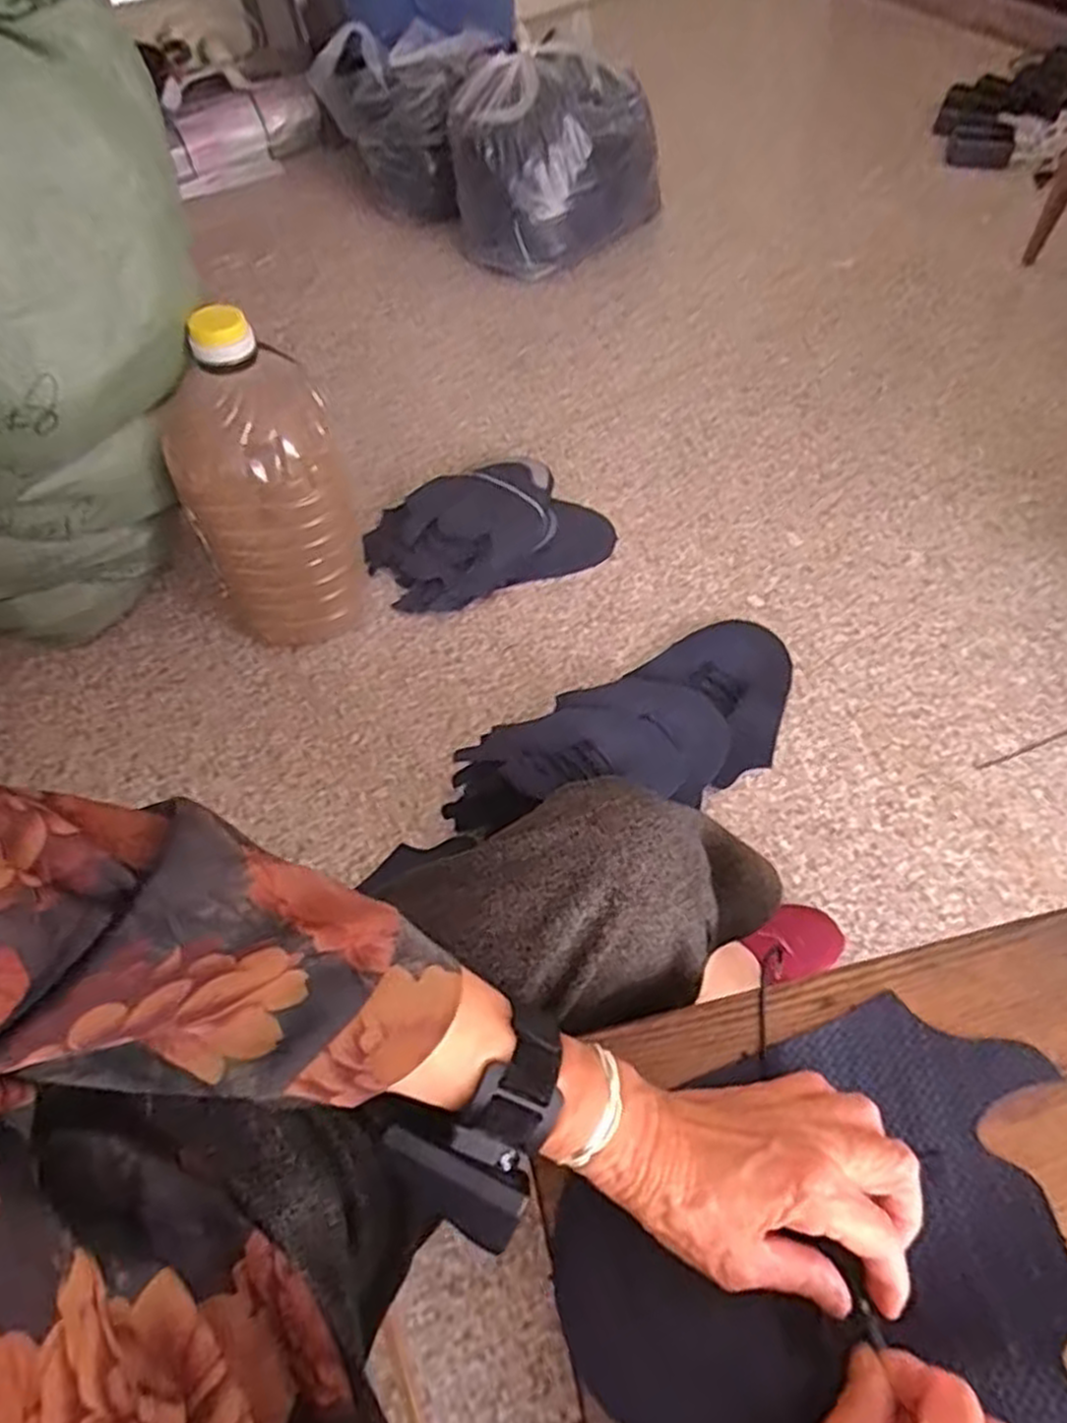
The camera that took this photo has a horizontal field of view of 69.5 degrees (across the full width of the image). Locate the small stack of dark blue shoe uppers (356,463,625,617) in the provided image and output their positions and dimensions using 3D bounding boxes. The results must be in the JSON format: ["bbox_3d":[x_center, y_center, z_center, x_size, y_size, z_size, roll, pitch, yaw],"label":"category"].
[{"bbox_3d":[-0.067,-0.259,1.083,0.328,0.063,0.206,-22,61,-9],"label":"small stack of dark blue shoe uppers"}]

